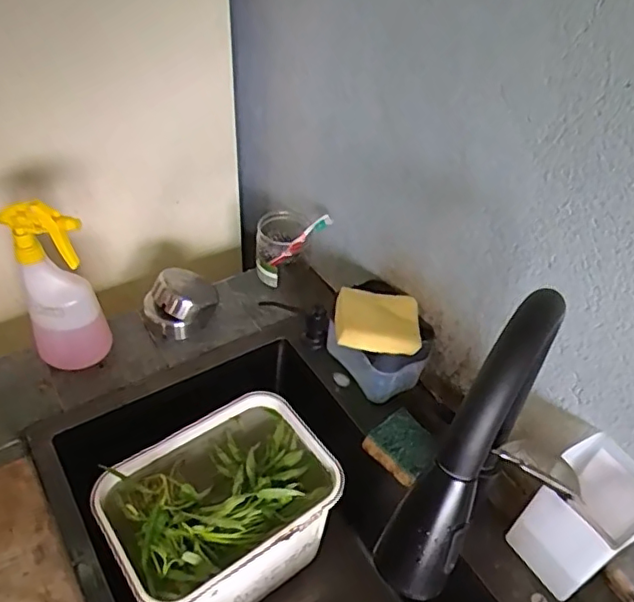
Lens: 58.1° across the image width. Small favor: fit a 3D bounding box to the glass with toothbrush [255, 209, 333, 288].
[{"bbox_3d":[-0.047,-0.101,0.942,0.112,0.124,0.088,-3,44,-10],"label":"glass with toothbrush"}]

